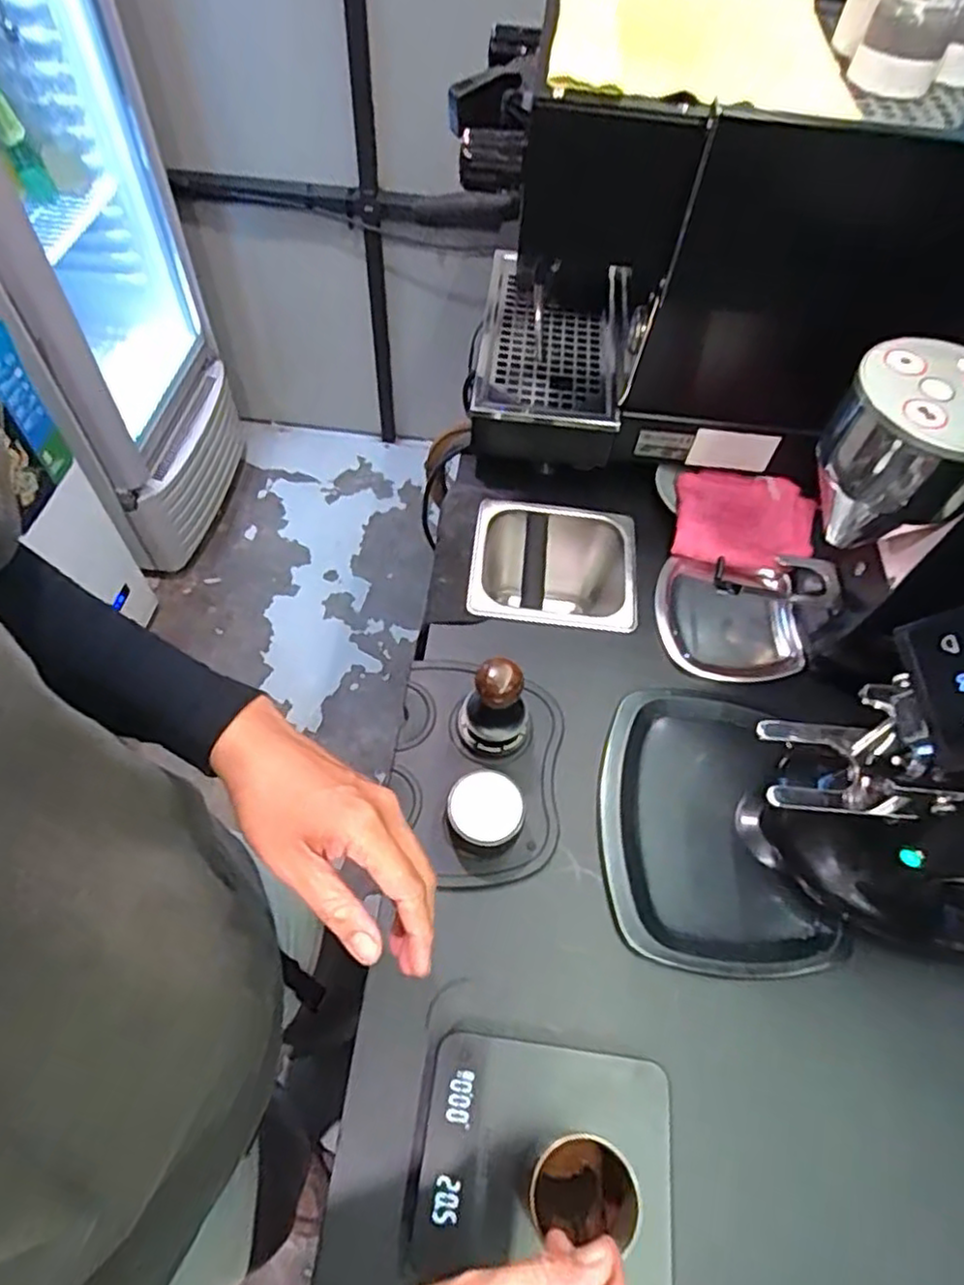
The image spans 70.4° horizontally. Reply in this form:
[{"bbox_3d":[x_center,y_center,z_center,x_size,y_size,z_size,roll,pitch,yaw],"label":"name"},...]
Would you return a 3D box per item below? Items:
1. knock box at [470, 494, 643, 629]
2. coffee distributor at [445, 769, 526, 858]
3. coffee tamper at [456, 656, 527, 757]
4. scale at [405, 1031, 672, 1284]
[{"bbox_3d":[0.077,-0.055,0.792,0.179,0.143,0.169,6,57,1],"label":"knock box"},{"bbox_3d":[0.003,0.142,0.564,0.061,0.048,0.059,1,57,-2],"label":"coffee distributor"},{"bbox_3d":[0.012,0.055,0.587,0.064,0.099,0.056,8,57,2],"label":"coffee tamper"},{"bbox_3d":[0.040,0.337,0.447,0.156,0.035,0.125,8,57,2],"label":"scale"}]

